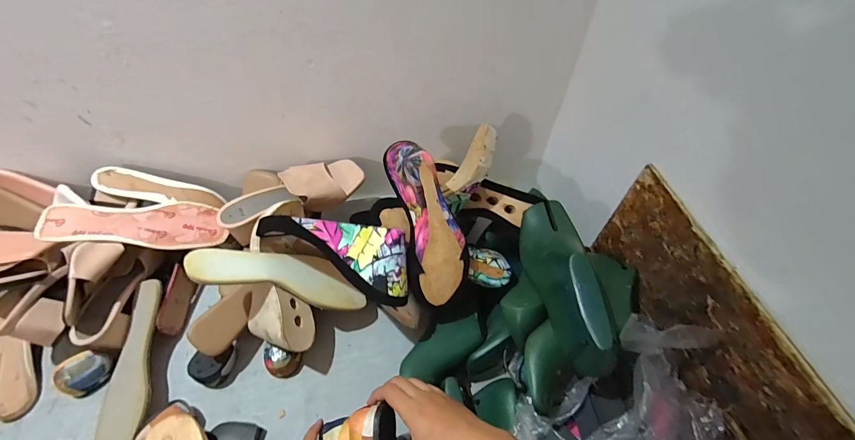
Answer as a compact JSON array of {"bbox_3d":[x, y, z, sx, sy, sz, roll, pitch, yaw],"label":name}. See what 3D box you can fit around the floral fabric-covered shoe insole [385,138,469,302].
[{"bbox_3d":[-0.004,0.002,0.490,0.073,0.071,0.225,-20,96,-17],"label":"floral fabric-covered shoe insole"}]

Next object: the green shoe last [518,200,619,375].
[{"bbox_3d":[0.174,0.064,0.456,0.074,0.101,0.245,0,37,-1],"label":"green shoe last"}]

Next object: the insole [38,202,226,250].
[{"bbox_3d":[-0.449,0.006,0.565,0.232,0.026,0.082,2,49,-24],"label":"insole"}]

